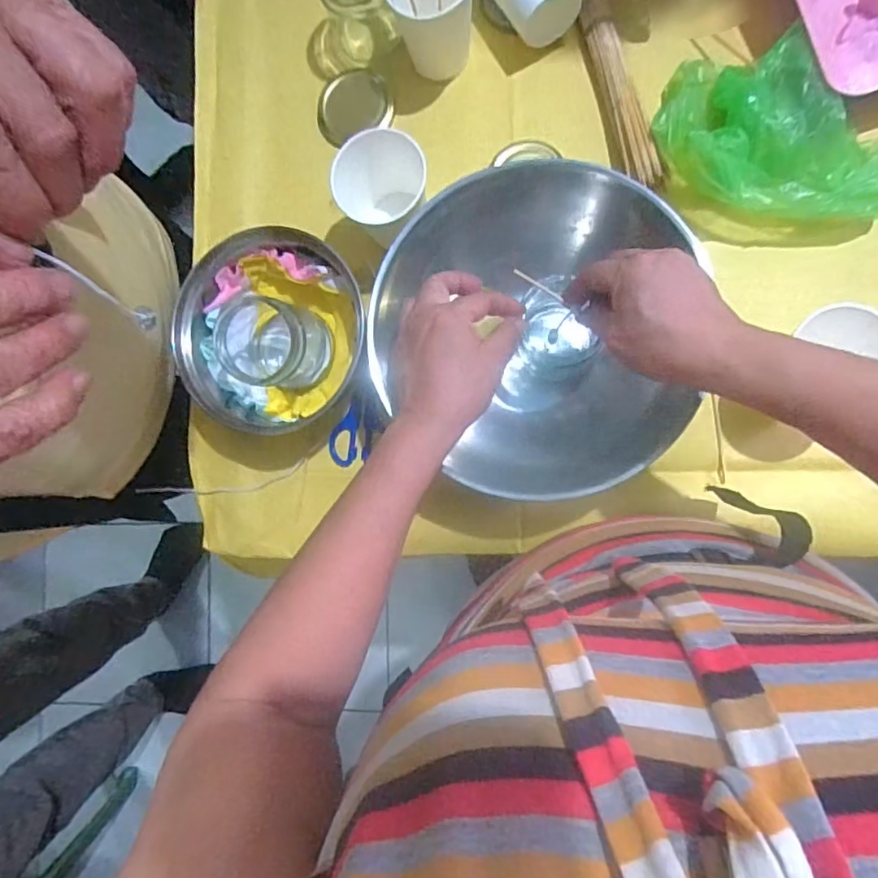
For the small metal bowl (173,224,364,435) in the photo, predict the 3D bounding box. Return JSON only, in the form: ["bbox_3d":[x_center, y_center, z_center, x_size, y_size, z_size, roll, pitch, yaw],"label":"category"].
[{"bbox_3d":[-0.143,-0.090,0.488,0.138,0.079,0.166,10,91,5],"label":"small metal bowl"}]

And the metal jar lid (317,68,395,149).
[{"bbox_3d":[-0.079,-0.310,0.524,0.070,0.016,0.065,0,90,5],"label":"metal jar lid"}]

